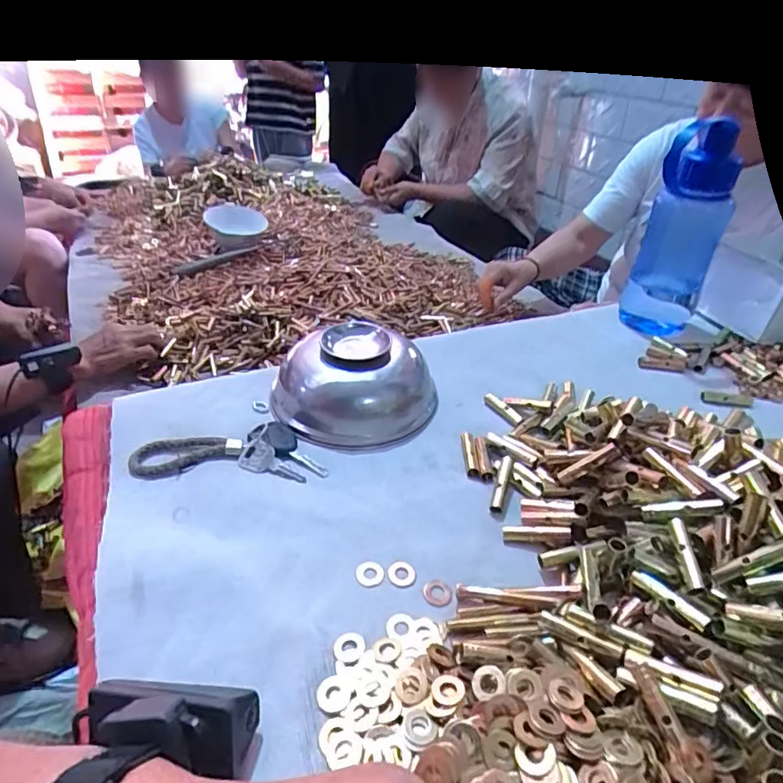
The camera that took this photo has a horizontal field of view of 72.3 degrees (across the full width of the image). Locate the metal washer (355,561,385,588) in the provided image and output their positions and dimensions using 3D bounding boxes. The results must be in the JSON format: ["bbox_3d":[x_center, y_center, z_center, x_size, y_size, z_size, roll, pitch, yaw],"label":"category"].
[{"bbox_3d":[-0.013,0.111,0.326,0.017,0.004,0.016,-9,44,-19],"label":"metal washer"}]

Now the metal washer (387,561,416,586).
[{"bbox_3d":[0.006,0.112,0.329,0.017,0.004,0.015,0,34,-3],"label":"metal washer"}]

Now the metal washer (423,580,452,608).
[{"bbox_3d":[0.028,0.121,0.321,0.017,0.004,0.016,2,34,-1],"label":"metal washer"}]

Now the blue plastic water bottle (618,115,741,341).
[{"bbox_3d":[0.306,-0.165,0.568,0.075,0.212,0.066,20,38,24],"label":"blue plastic water bottle"}]

